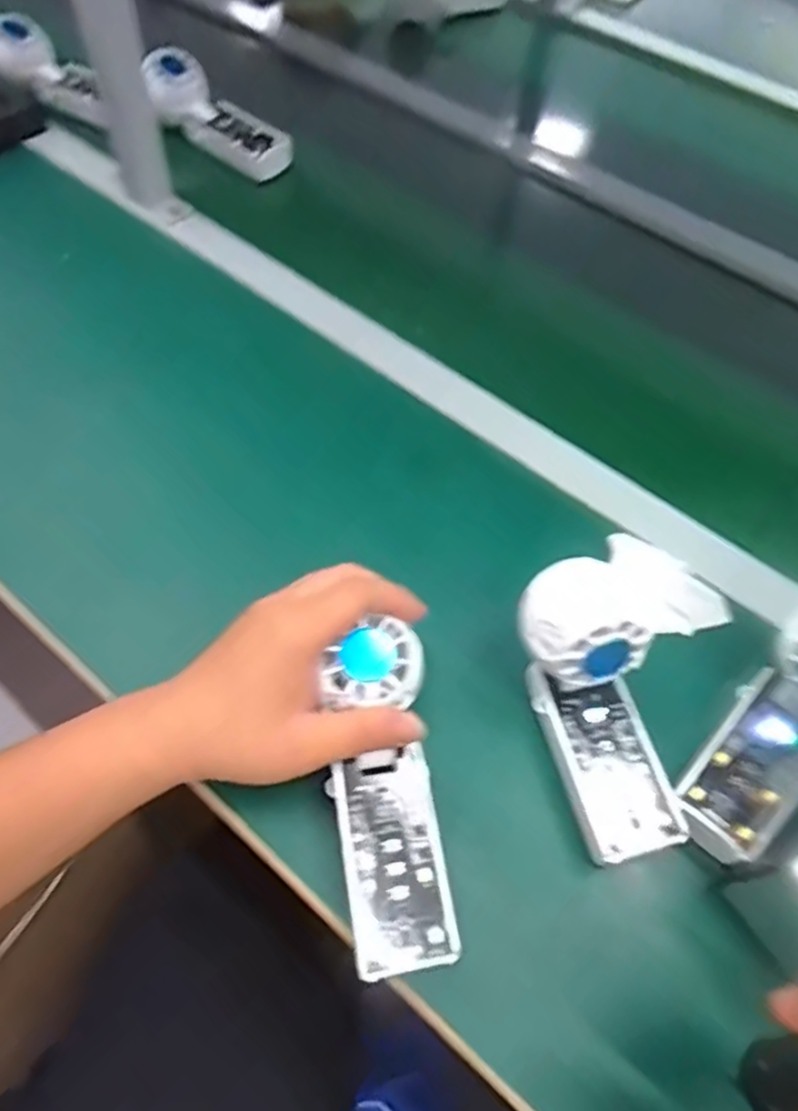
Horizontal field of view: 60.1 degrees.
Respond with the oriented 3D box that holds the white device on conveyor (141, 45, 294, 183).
[{"bbox_3d":[-0.179,-0.417,0.659,0.152,0.039,0.077,40,63,1],"label":"white device on conveyor"}]

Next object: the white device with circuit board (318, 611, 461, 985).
[{"bbox_3d":[-0.007,0.114,0.339,0.051,0.026,0.156,-5,71,-6],"label":"white device with circuit board"}]

